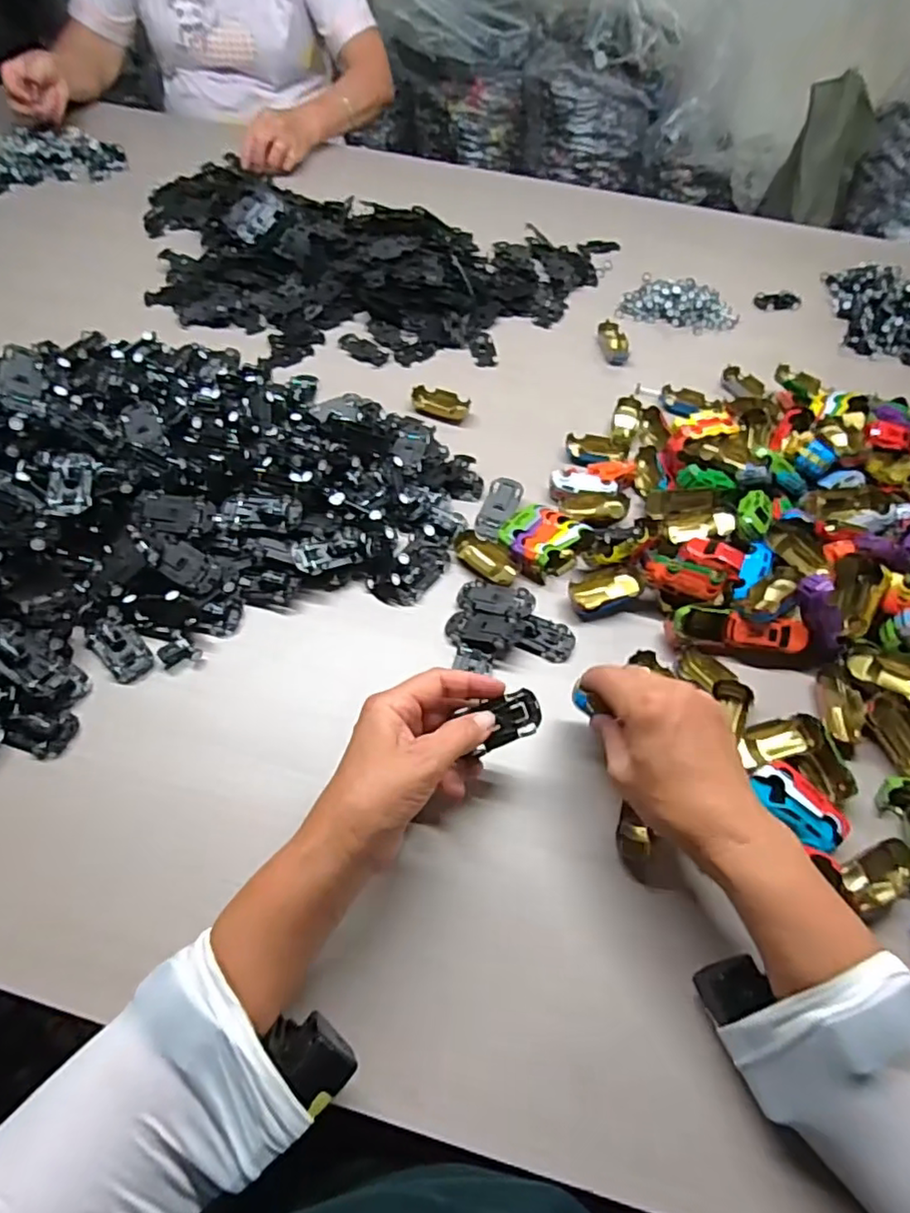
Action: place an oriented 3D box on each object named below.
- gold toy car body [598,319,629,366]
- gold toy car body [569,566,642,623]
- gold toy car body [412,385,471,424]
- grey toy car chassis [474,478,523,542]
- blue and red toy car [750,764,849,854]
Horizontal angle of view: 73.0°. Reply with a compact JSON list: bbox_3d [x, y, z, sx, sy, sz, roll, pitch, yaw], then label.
[{"bbox_3d":[0.192,-0.321,0.744,0.032,0.016,0.063,-4,55,-7],"label":"gold toy car body"},{"bbox_3d":[0.131,-0.013,0.526,0.063,0.015,0.033,-14,57,-13],"label":"gold toy car body"},{"bbox_3d":[-0.016,-0.217,0.660,0.061,0.016,0.033,16,55,8],"label":"gold toy car body"},{"bbox_3d":[0.041,-0.091,0.574,0.031,0.014,0.070,17,55,8],"label":"grey toy car chassis"},{"bbox_3d":[0.233,0.140,0.424,0.041,0.026,0.061,-22,59,-18],"label":"blue and red toy car"}]

